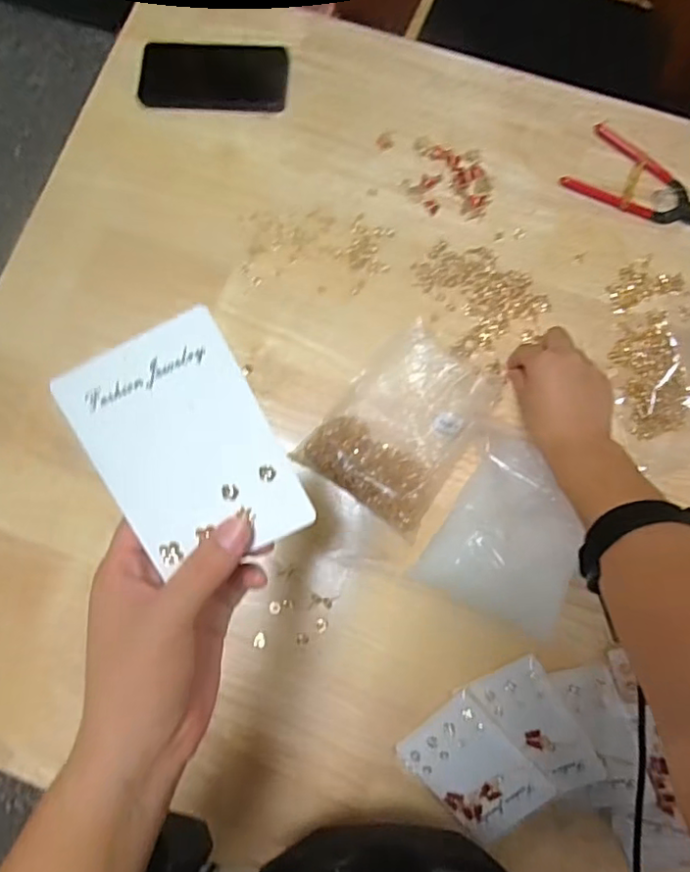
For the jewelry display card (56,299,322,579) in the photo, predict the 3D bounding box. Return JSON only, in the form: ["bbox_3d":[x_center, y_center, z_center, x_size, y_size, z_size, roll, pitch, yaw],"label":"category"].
[{"bbox_3d":[-0.071,0.007,0.263,0.078,0.005,0.105,-26,99,5],"label":"jewelry display card"}]

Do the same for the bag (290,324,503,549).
[{"bbox_3d":[0.053,-0.014,0.539,0.122,0.027,0.165,35,84,8],"label":"bag"}]

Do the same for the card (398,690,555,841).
[{"bbox_3d":[0.108,0.276,0.486,0.081,0.006,0.107,-44,85,8],"label":"card"}]

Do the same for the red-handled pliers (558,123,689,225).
[{"bbox_3d":[0.297,-0.243,0.582,0.149,0.007,0.074,34,84,7],"label":"red-handled pliers"}]

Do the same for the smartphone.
[{"bbox_3d":[-0.139,-0.383,0.628,0.156,0.006,0.079,4,81,3],"label":"smartphone"}]

